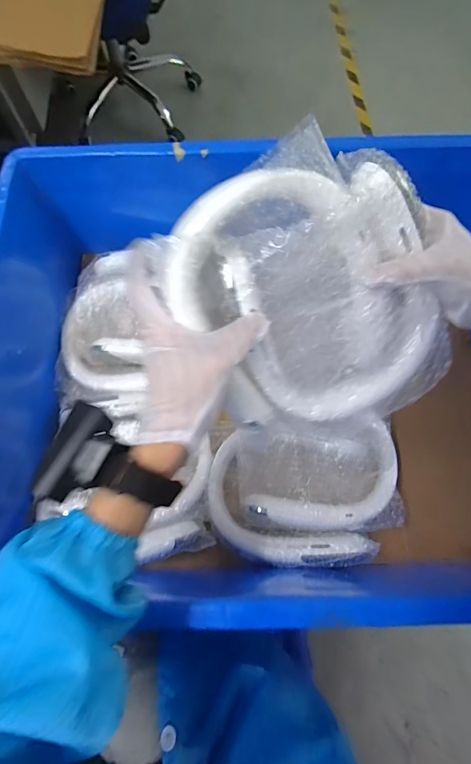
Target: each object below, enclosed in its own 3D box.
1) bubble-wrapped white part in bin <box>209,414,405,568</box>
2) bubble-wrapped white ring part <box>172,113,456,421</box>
[{"bbox_3d":[0.100,0.140,0.512,0.247,0.047,0.193,-3,70,-1],"label":"bubble-wrapped white part in bin"},{"bbox_3d":[0.066,-0.059,0.315,0.190,0.235,0.038,-32,29,8],"label":"bubble-wrapped white ring part"}]

